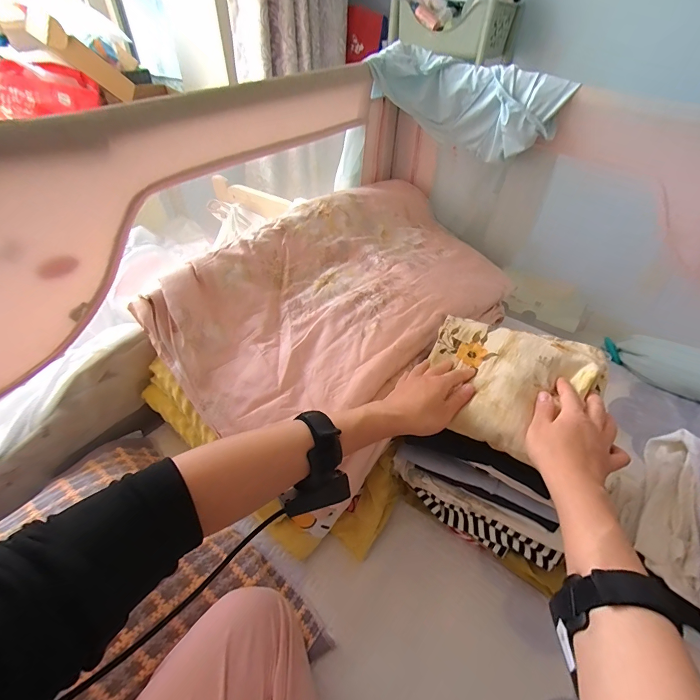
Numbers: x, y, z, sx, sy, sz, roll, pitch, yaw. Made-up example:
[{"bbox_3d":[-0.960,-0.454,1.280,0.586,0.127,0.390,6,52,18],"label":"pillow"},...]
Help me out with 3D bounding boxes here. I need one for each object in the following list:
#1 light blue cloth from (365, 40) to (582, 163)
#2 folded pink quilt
[{"bbox_3d":[0.239,-0.523,0.769,0.385,0.150,0.103,19,45,15],"label":"light blue cloth"},{"bbox_3d":[0.013,-0.107,0.691,0.428,0.154,0.693,31,50,25],"label":"folded pink quilt"}]

